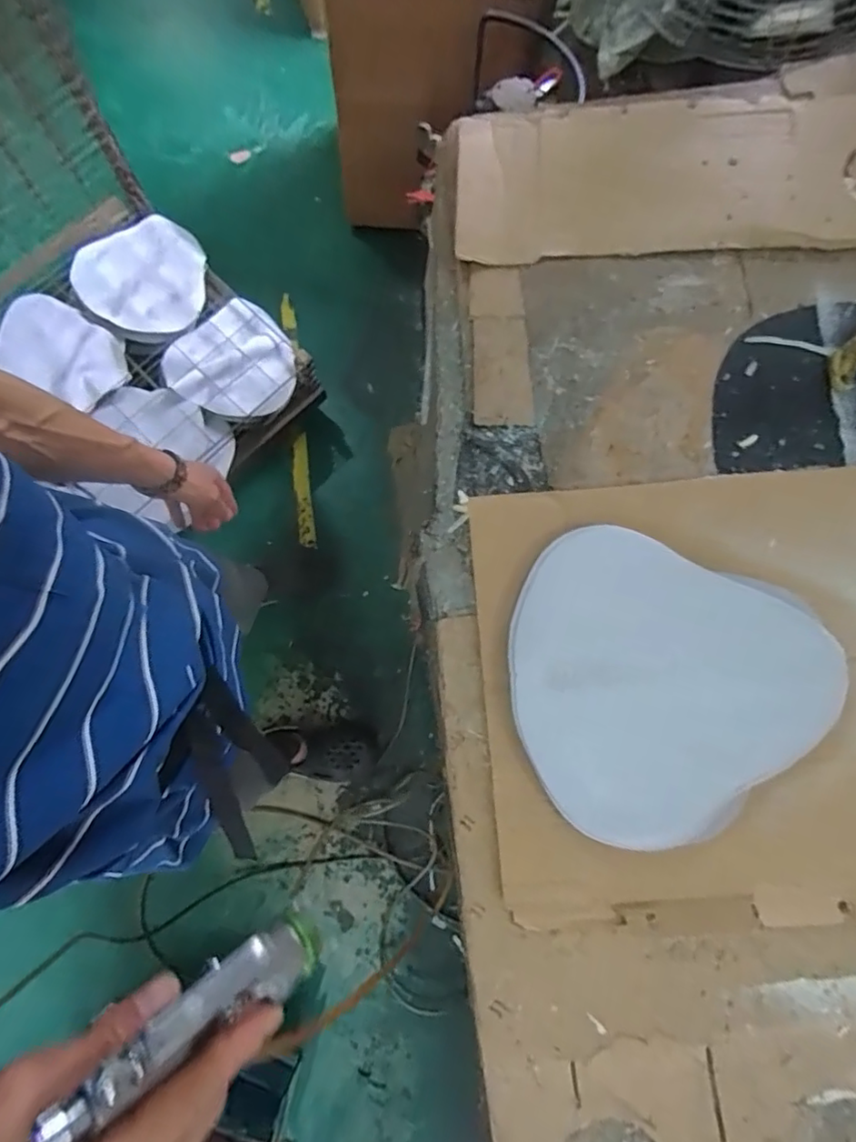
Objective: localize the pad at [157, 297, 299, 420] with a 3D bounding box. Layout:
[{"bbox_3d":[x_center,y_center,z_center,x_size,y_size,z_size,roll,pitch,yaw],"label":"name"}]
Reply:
[{"bbox_3d":[-0.467,-0.497,1.418,0.286,0.034,0.293,-41,80,-10],"label":"pad"}]

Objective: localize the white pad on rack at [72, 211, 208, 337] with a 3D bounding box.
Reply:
[{"bbox_3d":[-0.729,-0.739,1.466,0.321,0.049,0.350,-4,76,-2],"label":"white pad on rack"}]

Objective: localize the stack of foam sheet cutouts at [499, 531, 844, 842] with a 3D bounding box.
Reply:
[{"bbox_3d":[0.256,0.137,0.666,0.350,0.055,0.333,23,77,5],"label":"stack of foam sheet cutouts"}]

